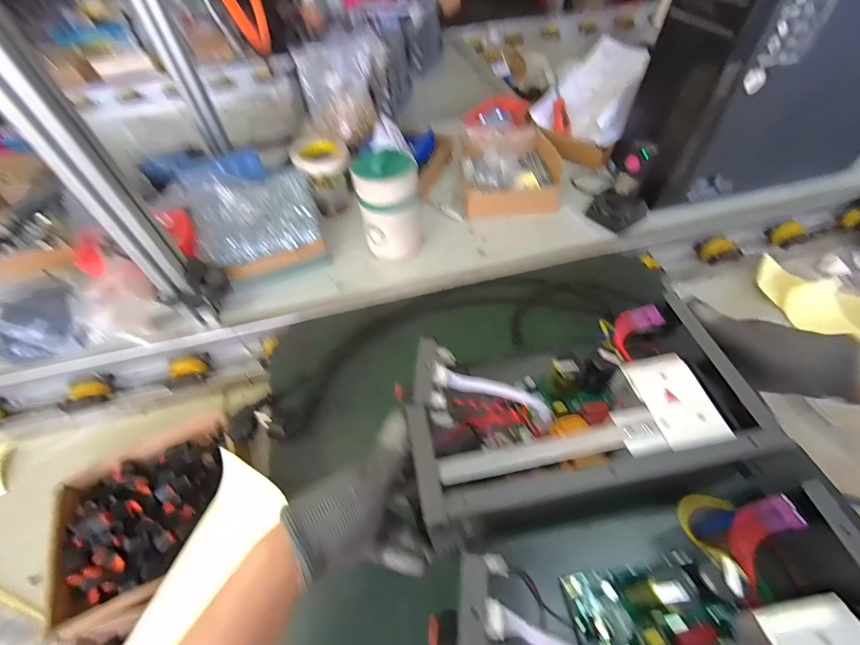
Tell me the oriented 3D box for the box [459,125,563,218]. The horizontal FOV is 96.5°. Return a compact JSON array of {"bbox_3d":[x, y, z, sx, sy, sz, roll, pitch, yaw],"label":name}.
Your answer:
[{"bbox_3d":[0.158,-0.306,0.765,0.187,0.058,0.236,1,53,4],"label":"box"}]

